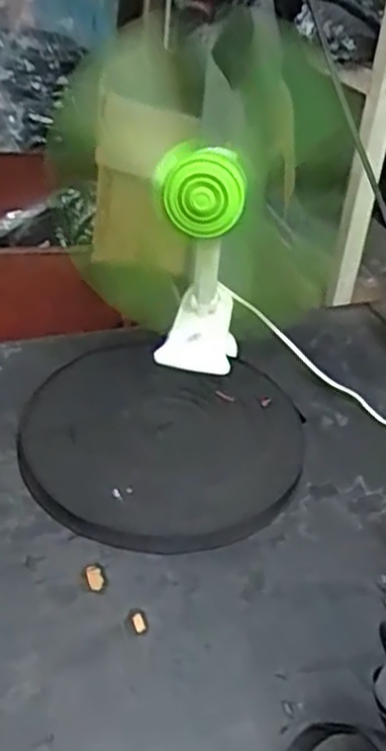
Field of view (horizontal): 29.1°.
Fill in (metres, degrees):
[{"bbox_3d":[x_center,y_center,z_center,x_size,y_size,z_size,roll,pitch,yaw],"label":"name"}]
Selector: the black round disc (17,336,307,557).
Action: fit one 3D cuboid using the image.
[{"bbox_3d":[-0.030,0.061,0.741,0.271,0.020,0.263,3,41,-2],"label":"black round disc"}]

